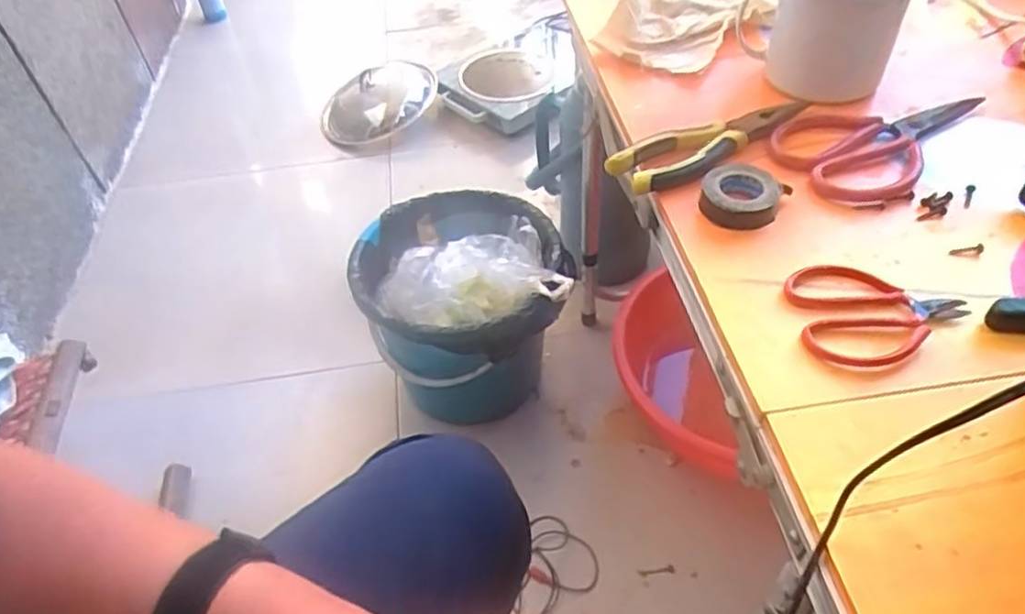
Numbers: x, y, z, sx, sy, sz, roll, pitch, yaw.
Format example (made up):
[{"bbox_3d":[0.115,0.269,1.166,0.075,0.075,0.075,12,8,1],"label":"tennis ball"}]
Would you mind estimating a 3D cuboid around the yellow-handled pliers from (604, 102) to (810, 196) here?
[{"bbox_3d":[0.159,-0.130,0.549,0.169,0.018,0.056,-25,51,-15],"label":"yellow-handled pliers"}]

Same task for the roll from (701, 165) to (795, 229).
[{"bbox_3d":[0.168,-0.081,0.506,0.055,0.021,0.054,-3,49,3],"label":"roll"}]

